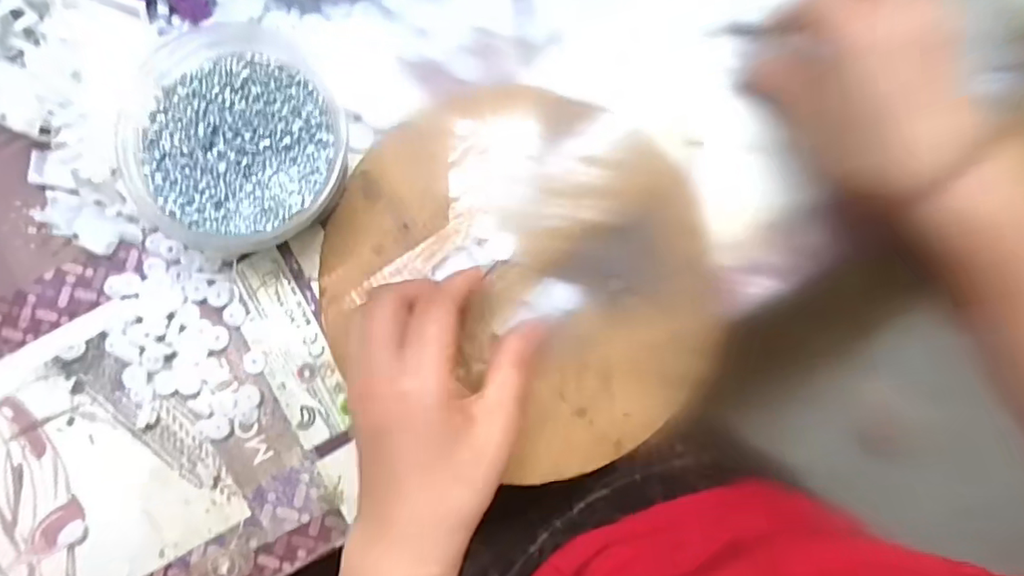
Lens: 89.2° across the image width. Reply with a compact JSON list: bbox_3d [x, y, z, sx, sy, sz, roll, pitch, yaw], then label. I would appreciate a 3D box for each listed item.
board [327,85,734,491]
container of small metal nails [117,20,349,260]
[{"bbox_3d":[0.014,-0.013,0.305,0.225,0.019,0.196,38,86,0],"label":"board"},{"bbox_3d":[-0.142,-0.078,0.279,0.101,0.049,0.120,-29,88,-3],"label":"container of small metal nails"}]

